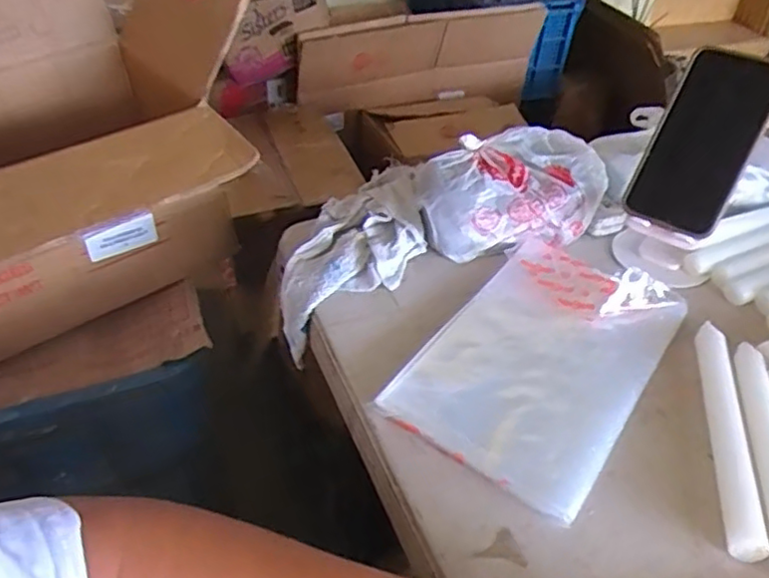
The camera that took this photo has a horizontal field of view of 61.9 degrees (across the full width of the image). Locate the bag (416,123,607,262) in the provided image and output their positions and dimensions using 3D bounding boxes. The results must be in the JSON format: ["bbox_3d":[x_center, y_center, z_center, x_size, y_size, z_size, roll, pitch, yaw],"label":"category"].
[{"bbox_3d":[0.117,-0.098,0.624,0.174,0.073,0.114,-18,44,-20],"label":"bag"}]

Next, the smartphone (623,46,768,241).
[{"bbox_3d":[0.274,-0.125,0.553,0.079,0.156,0.016,30,11,28],"label":"smartphone"}]

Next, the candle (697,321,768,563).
[{"bbox_3d":[0.245,0.093,0.461,0.023,0.016,0.206,10,41,12],"label":"candle"}]

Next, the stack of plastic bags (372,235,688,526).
[{"bbox_3d":[0.127,0.047,0.510,0.154,0.016,0.251,26,47,27],"label":"stack of plastic bags"}]

